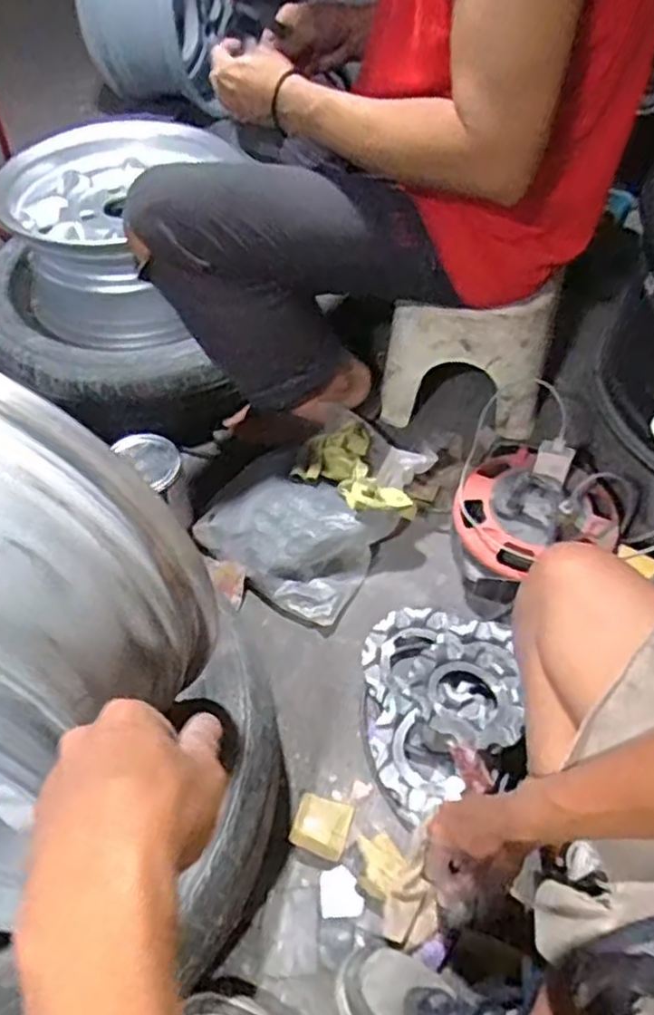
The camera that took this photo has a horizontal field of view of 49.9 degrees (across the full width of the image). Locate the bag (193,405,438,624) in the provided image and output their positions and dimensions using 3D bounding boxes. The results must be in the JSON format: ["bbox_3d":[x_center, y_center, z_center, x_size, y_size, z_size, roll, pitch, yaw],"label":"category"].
[{"bbox_3d":[-0.009,-0.008,0.945,0.287,0.116,0.244,-34,59,-22],"label":"bag"}]

